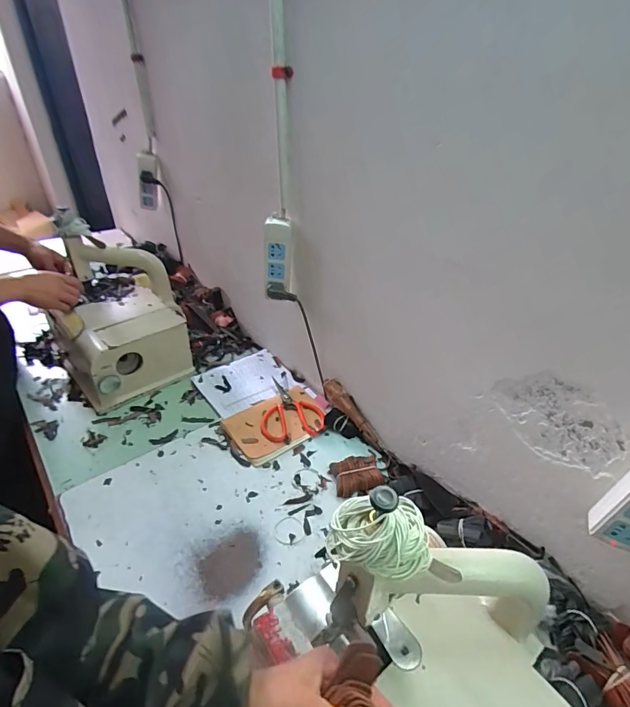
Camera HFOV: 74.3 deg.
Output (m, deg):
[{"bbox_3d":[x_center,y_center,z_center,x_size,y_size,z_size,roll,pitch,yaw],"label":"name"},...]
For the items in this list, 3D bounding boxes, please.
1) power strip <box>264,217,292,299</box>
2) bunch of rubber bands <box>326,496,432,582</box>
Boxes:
[{"bbox_3d":[-0.076,-0.193,0.842,0.057,0.153,0.026,-2,38,-5],"label":"power strip"},{"bbox_3d":[0.053,0.149,0.350,0.083,0.045,0.060,-1,38,-2],"label":"bunch of rubber bands"}]

